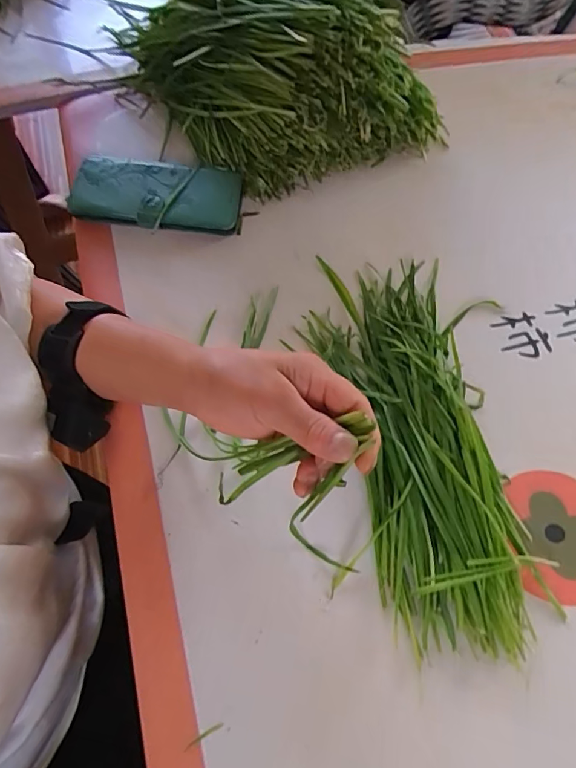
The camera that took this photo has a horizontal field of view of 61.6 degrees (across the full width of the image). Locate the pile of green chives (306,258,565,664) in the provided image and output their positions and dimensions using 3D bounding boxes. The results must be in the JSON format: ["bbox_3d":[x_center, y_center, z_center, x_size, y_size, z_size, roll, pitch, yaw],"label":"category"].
[{"bbox_3d":[0.098,0.027,0.382,0.146,0.029,0.321,1,63,-1],"label":"pile of green chives"}]

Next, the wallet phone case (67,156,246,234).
[{"bbox_3d":[-0.129,-0.189,0.482,0.165,0.020,0.078,9,63,3],"label":"wallet phone case"}]

